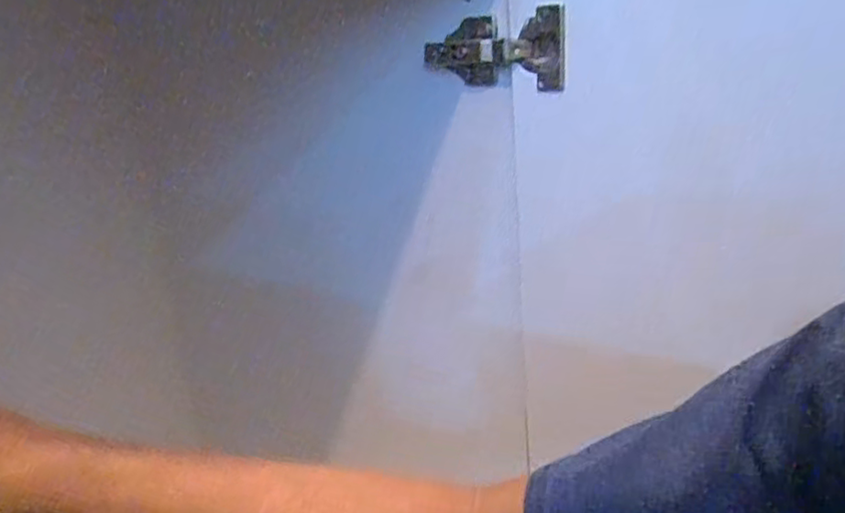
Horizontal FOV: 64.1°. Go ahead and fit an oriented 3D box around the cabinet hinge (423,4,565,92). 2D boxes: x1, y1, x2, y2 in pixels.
[{"bbox_3d":[0.057,-0.162,0.535,0.107,0.056,0.024,1,18,20],"label":"cabinet hinge"}]

